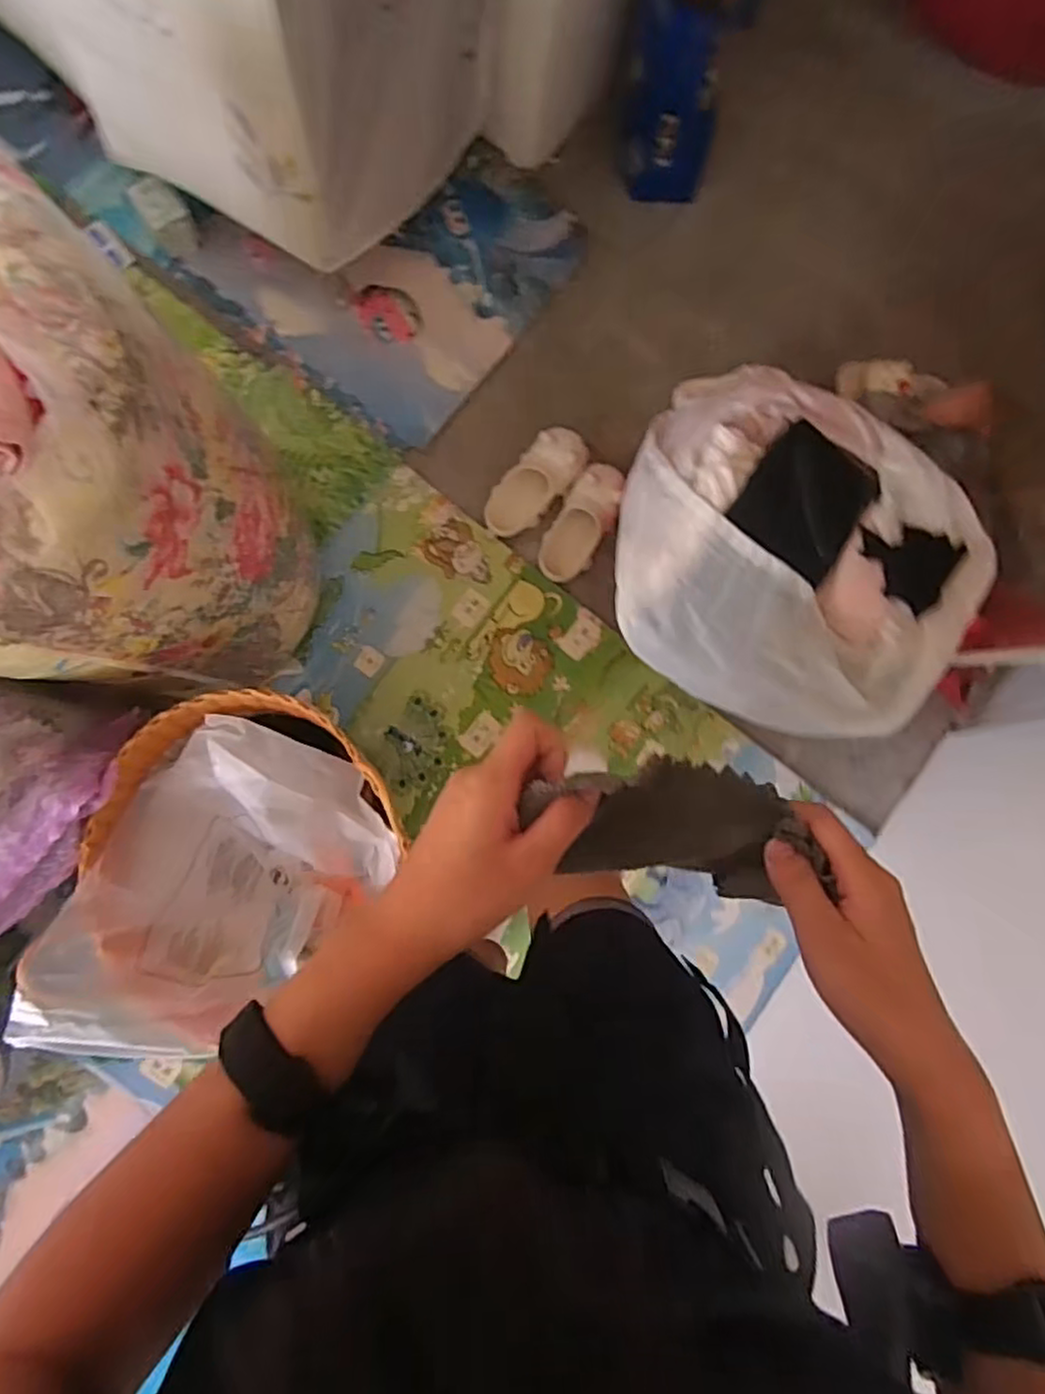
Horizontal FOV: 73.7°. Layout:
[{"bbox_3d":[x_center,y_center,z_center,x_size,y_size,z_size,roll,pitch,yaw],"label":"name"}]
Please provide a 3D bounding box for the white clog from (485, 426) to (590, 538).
[{"bbox_3d":[0.026,-0.405,1.305,0.099,0.063,0.238,41,83,2],"label":"white clog"}]

